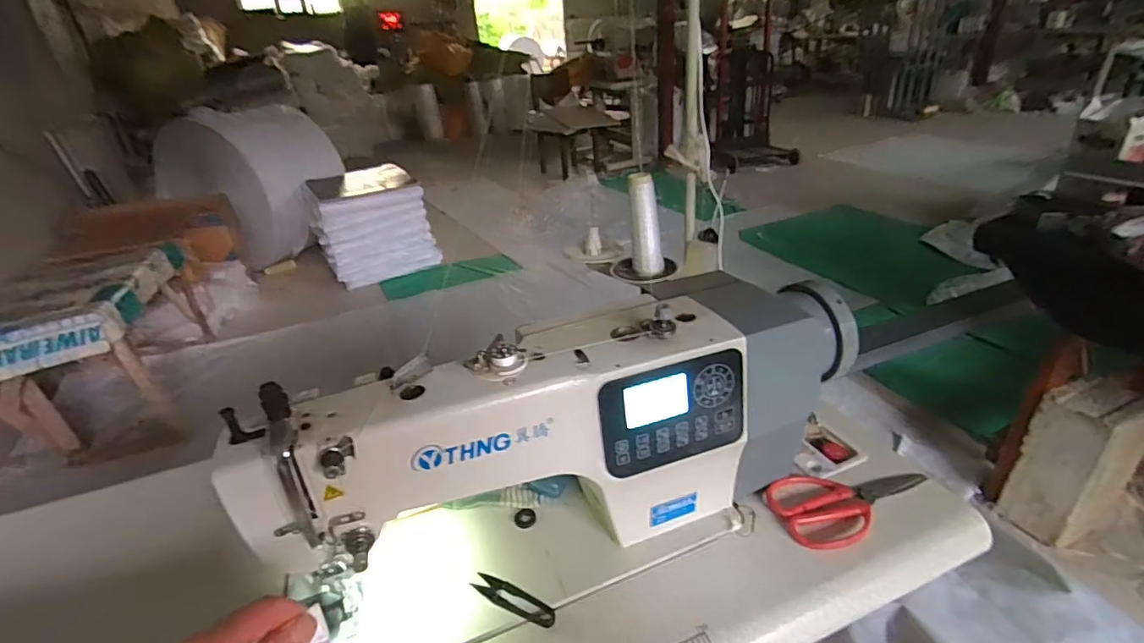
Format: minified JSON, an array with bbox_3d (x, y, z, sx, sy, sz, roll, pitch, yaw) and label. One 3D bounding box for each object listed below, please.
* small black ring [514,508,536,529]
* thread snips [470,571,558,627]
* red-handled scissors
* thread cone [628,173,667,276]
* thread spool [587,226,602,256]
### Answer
[{"bbox_3d":[-0.054,0.225,0.619,0.024,0.005,0.025,-4,29,2],"label":"small black ring"},{"bbox_3d":[-0.058,0.271,0.530,0.095,0.007,0.022,13,34,28],"label":"thread snips"},{"bbox_3d":[0.311,0.196,0.603,0.174,0.012,0.093,-10,30,-10],"label":"red-handled scissors"},{"bbox_3d":[0.128,-0.165,0.930,0.058,0.164,0.047,-1,29,6],"label":"thread cone"},{"bbox_3d":[0.042,-0.156,1.049,0.029,0.049,0.028,-4,29,2],"label":"thread spool"}]

